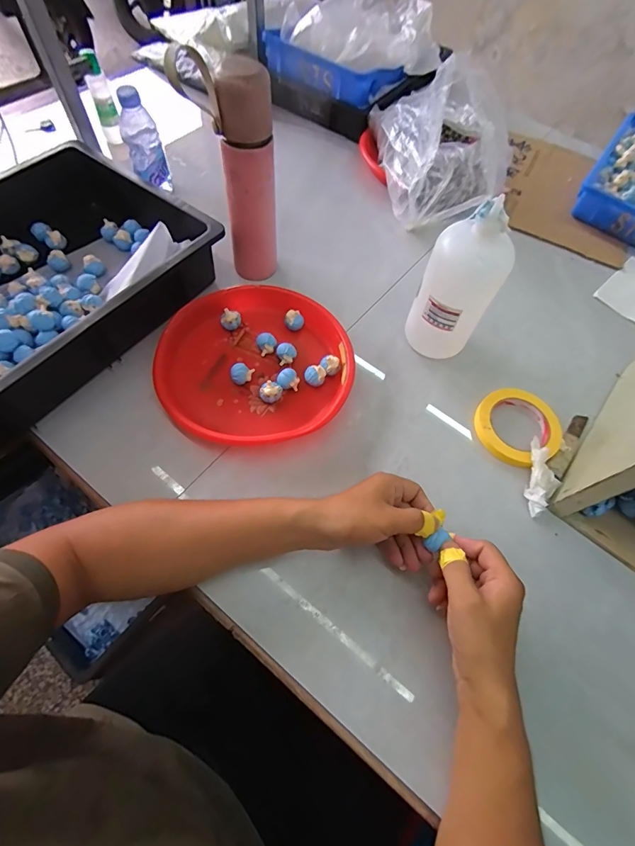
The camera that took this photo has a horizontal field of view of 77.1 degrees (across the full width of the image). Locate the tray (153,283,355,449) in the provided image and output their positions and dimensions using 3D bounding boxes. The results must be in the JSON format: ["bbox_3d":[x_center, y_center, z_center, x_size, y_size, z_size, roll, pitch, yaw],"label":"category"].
[{"bbox_3d":[-0.083,-0.081,0.537,0.245,0.040,0.241,-12,63,-10],"label":"tray"}]

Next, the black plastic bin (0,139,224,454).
[{"bbox_3d":[-0.380,-0.182,0.535,0.314,0.102,0.461,35,65,14],"label":"black plastic bin"}]

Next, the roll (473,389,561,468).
[{"bbox_3d":[0.263,0.005,0.524,0.106,0.016,0.106,1,62,-3],"label":"roll"}]

